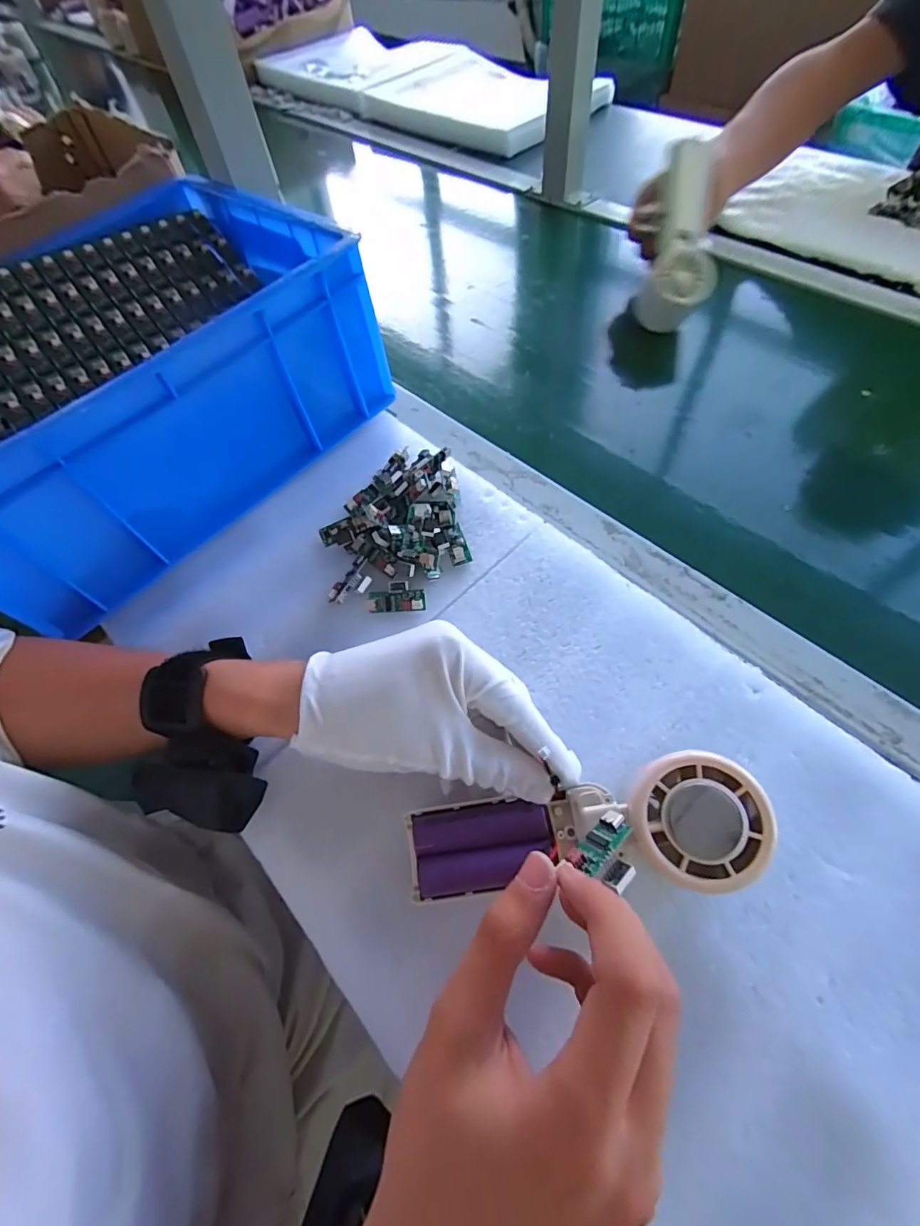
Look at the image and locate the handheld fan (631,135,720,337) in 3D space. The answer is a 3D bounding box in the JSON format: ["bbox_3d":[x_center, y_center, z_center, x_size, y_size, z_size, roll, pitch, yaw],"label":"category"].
[{"bbox_3d":[0.214,-0.363,0.488,0.064,0.048,0.141,4,101,1],"label":"handheld fan"}]

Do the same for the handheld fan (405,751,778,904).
[{"bbox_3d":[0.050,0.100,0.225,0.158,0.036,0.049,-16,65,20],"label":"handheld fan"}]

